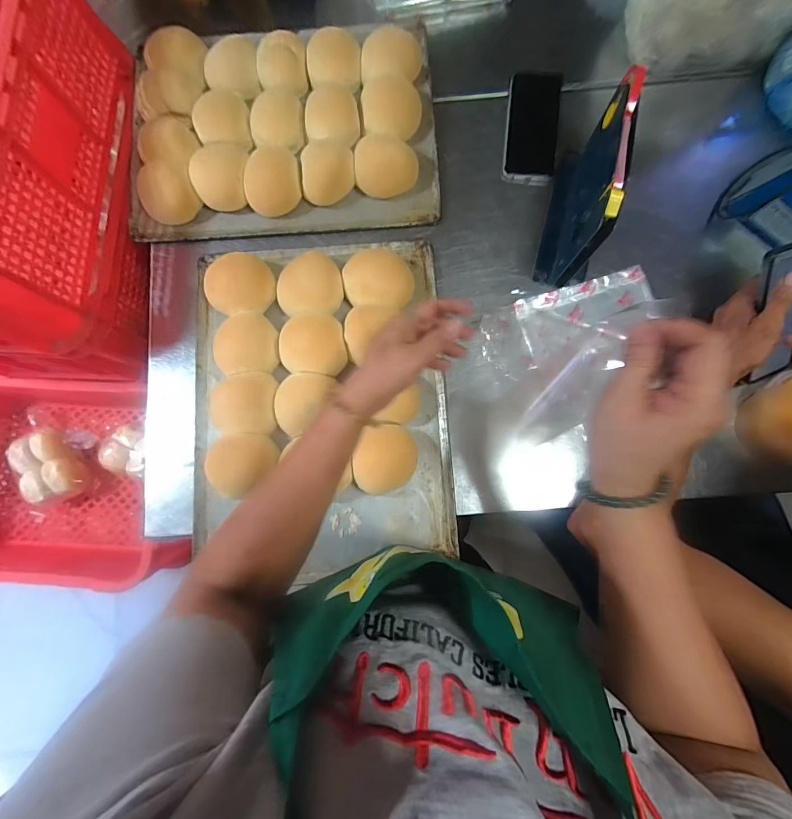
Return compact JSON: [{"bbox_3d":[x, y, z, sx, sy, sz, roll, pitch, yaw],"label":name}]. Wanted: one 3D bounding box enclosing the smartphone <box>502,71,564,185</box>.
[{"bbox_3d":[0.204,-0.423,0.575,0.077,0.011,0.172,7,82,3],"label":"smartphone"}]

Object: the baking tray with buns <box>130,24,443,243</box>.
[{"bbox_3d":[-0.167,-0.412,0.560,0.449,0.052,0.323,-3,81,1],"label":"baking tray with buns"}]

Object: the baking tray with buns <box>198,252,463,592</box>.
[{"bbox_3d":[-0.102,-0.018,0.495,0.329,0.052,0.424,-4,81,1],"label":"baking tray with buns"}]

